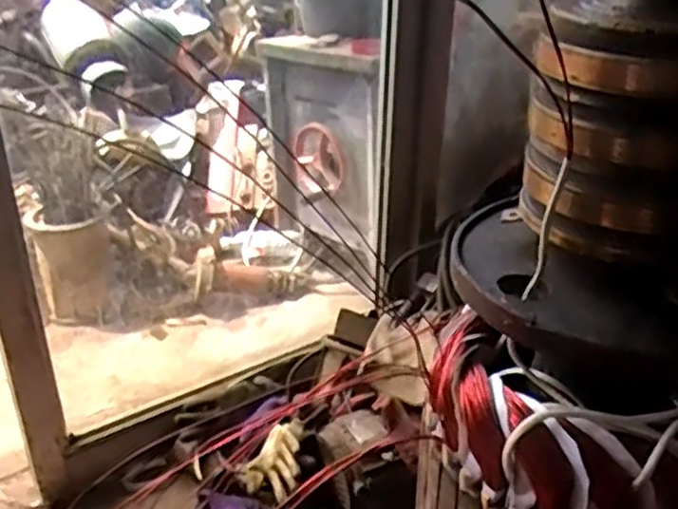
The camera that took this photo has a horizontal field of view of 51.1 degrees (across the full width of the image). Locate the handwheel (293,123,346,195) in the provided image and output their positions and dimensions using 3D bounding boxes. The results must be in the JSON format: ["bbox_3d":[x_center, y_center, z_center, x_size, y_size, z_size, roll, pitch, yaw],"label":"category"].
[{"bbox_3d":[-0.057,-0.231,1.726,0.186,0.175,0.043,-1,19,46],"label":"handwheel"}]

